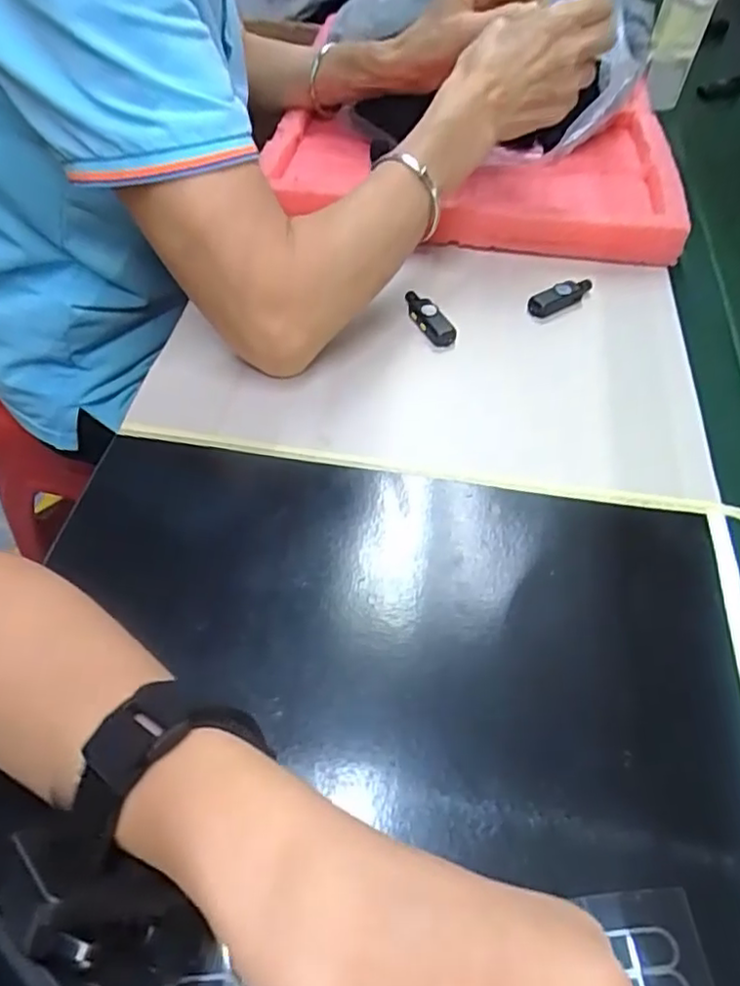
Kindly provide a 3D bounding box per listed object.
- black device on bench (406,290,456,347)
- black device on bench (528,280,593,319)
[{"bbox_3d":[0.042,-0.130,0.477,0.019,0.010,0.061,-19,55,-18],"label":"black device on bench"},{"bbox_3d":[0.146,-0.148,0.499,0.057,0.015,0.018,-23,56,-21],"label":"black device on bench"}]

